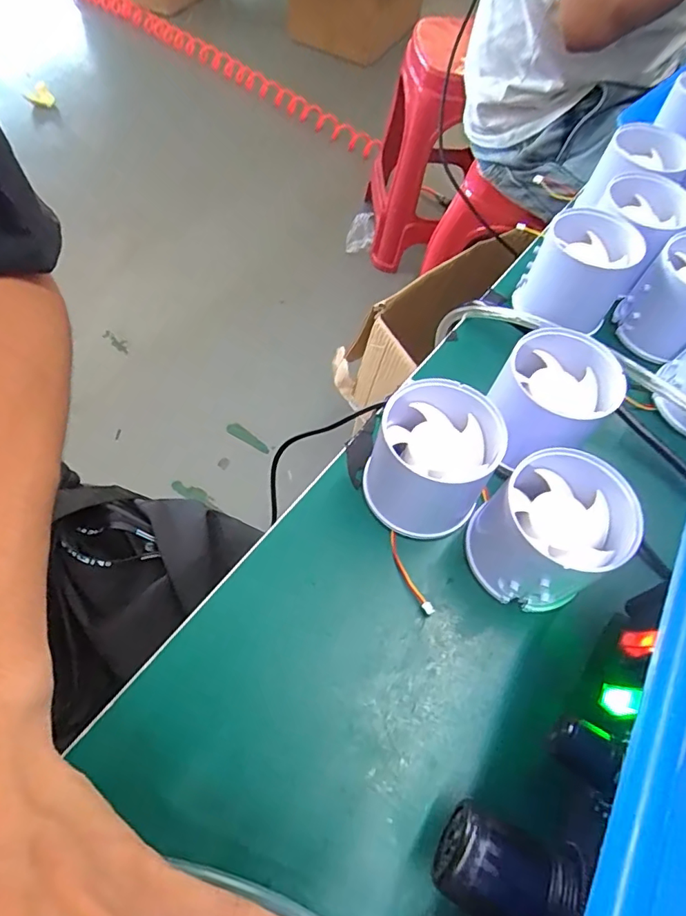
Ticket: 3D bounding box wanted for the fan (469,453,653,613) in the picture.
[{"bbox_3d":[0.088,0.030,0.220,0.055,0.056,0.051,2,60,-3],"label":"fan"}]

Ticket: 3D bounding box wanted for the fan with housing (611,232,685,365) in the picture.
[{"bbox_3d":[0.194,-0.091,0.295,0.054,0.051,0.048,-37,69,-22],"label":"fan with housing"}]

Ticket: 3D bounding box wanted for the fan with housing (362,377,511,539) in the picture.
[{"bbox_3d":[0.037,0.002,0.235,0.049,0.053,0.053,2,60,-3],"label":"fan with housing"}]

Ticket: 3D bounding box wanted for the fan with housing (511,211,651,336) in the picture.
[{"bbox_3d":[0.139,-0.110,0.311,0.053,0.056,0.044,30,62,12],"label":"fan with housing"}]

